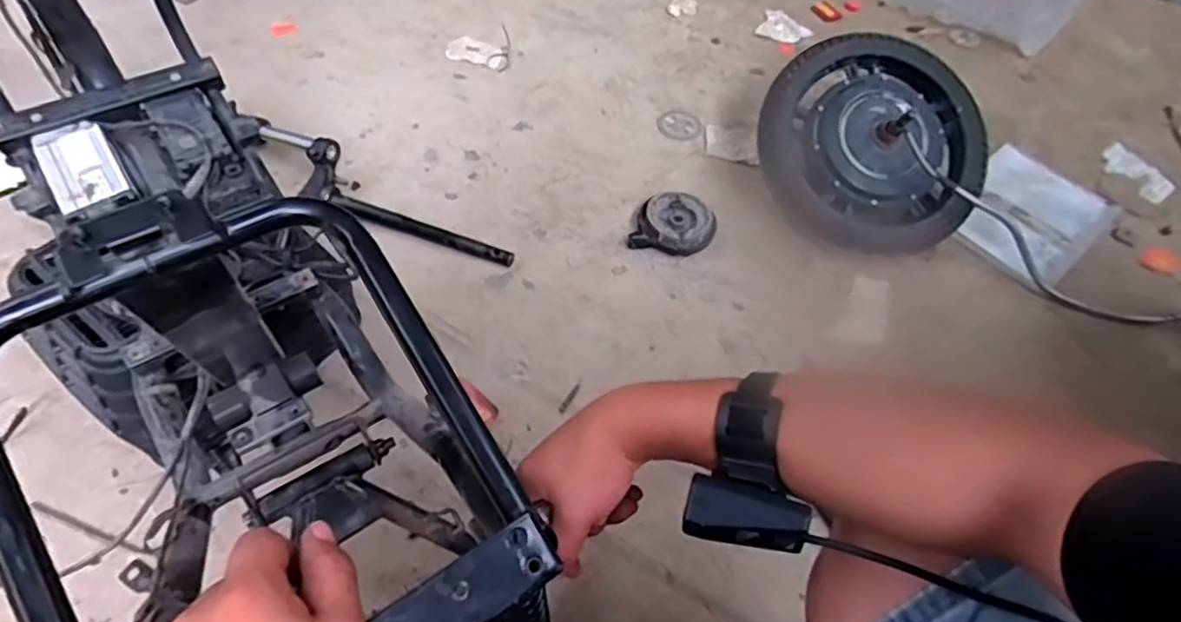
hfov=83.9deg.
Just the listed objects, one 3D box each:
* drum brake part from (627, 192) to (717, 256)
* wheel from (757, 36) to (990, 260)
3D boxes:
[{"bbox_3d":[0.143,-0.151,1.118,0.136,0.034,0.121,9,53,3],"label":"drum brake part"},{"bbox_3d":[0.516,-0.289,1.151,0.392,0.086,0.361,3,78,-13],"label":"wheel"}]

